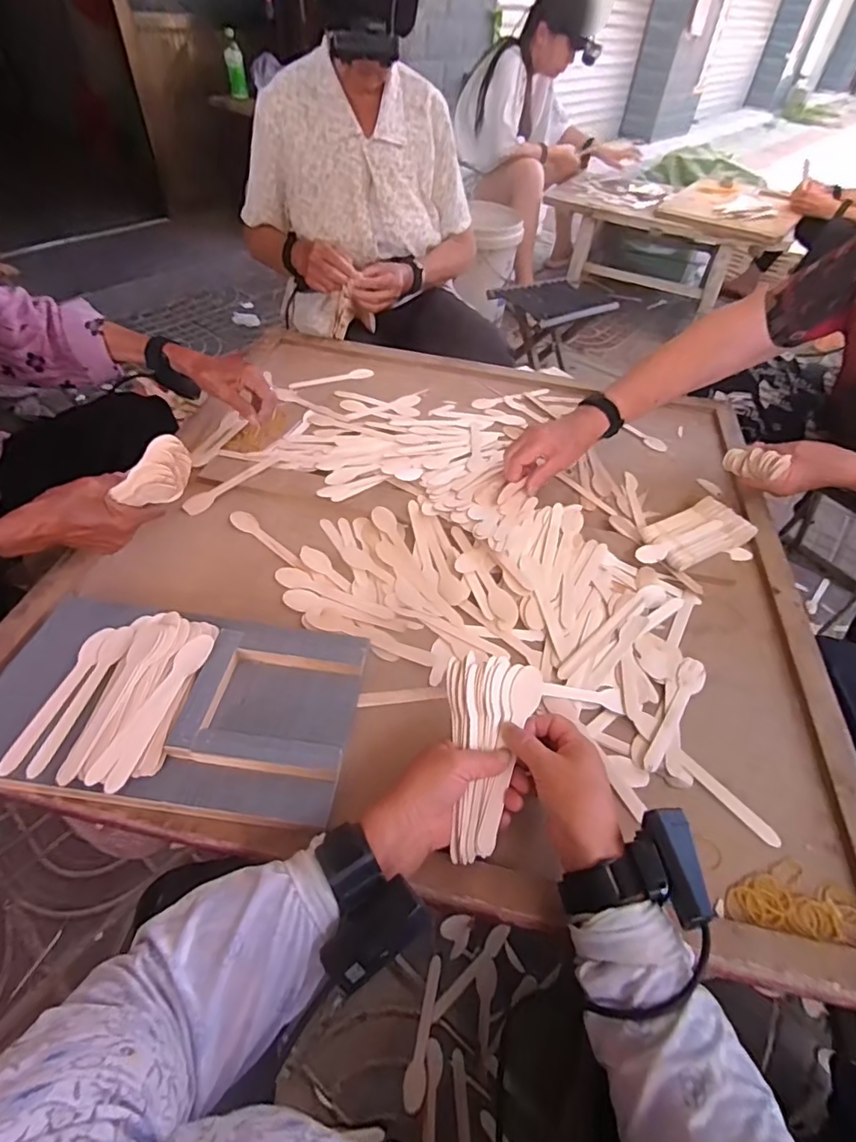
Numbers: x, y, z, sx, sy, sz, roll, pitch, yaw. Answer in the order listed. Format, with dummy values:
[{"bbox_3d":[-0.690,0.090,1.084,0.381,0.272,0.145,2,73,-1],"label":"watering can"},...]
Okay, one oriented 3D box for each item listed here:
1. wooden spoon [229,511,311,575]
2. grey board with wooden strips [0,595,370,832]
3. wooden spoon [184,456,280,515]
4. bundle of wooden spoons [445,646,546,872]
[{"bbox_3d":[-0.202,-0.037,0.675,0.151,0.004,0.026,35,55,26],"label":"wooden spoon"},{"bbox_3d":[-0.237,0.119,0.497,0.331,0.027,0.191,8,45,2],"label":"grey board with wooden strips"},{"bbox_3d":[-0.268,-0.125,0.734,0.029,0.012,0.153,31,54,24],"label":"wooden spoon"},{"bbox_3d":[0.048,0.154,0.448,0.080,0.017,0.162,10,72,4],"label":"bundle of wooden spoons"}]

